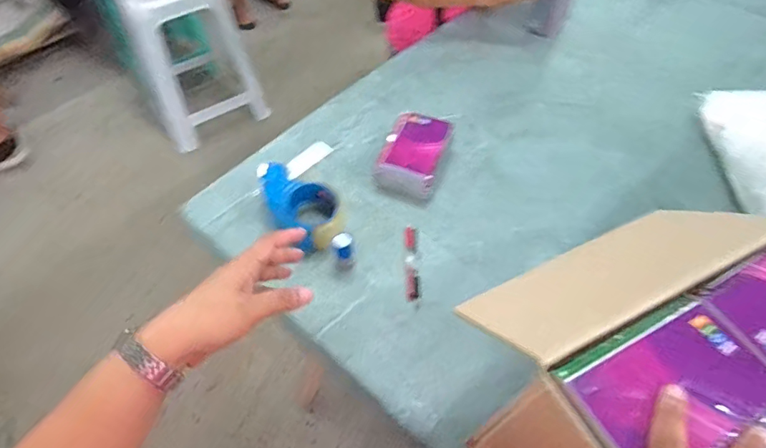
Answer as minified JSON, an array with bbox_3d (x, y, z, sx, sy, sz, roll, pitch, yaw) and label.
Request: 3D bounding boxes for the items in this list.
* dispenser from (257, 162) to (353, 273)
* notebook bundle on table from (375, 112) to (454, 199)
[{"bbox_3d":[-0.121,-0.020,0.737,0.204,0.055,0.089,36,63,23],"label":"dispenser"},{"bbox_3d":[0.050,-0.113,0.801,0.095,0.062,0.136,18,57,13],"label":"notebook bundle on table"}]

